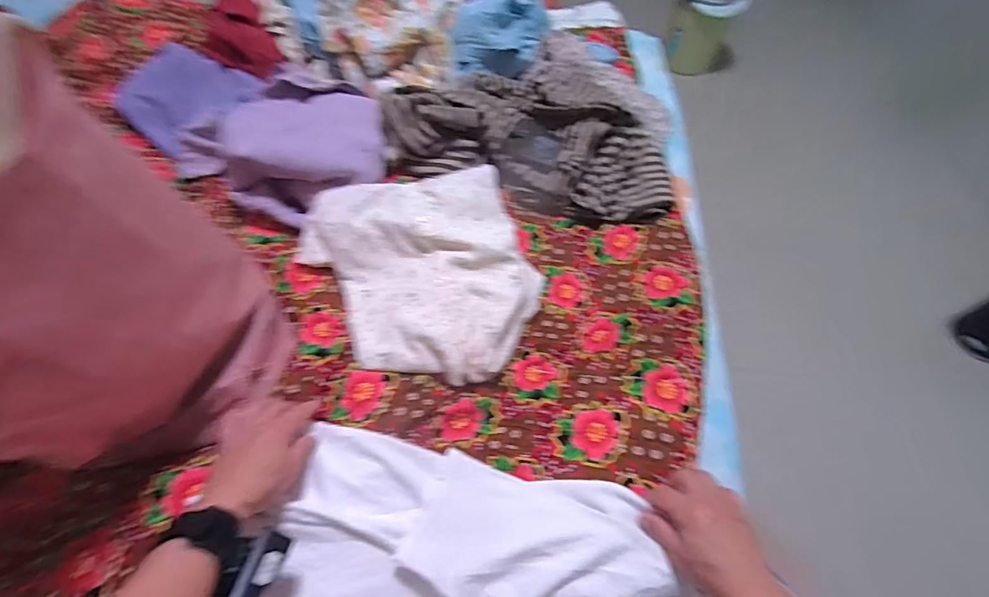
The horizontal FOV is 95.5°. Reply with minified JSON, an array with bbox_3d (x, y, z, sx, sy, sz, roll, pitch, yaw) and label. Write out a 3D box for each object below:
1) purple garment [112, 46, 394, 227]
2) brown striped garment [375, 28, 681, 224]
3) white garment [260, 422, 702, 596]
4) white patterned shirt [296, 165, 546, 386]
[{"bbox_3d":[-0.378,-0.289,0.724,0.436,0.100,0.253,31,63,18],"label":"purple garment"},{"bbox_3d":[0.077,-0.316,0.754,0.450,0.095,0.323,11,58,7],"label":"brown striped garment"},{"bbox_3d":[-0.020,0.264,0.457,0.433,0.042,0.185,11,64,4],"label":"white garment"},{"bbox_3d":[-0.085,-0.041,0.612,0.287,0.070,0.309,0,58,0],"label":"white patterned shirt"}]

